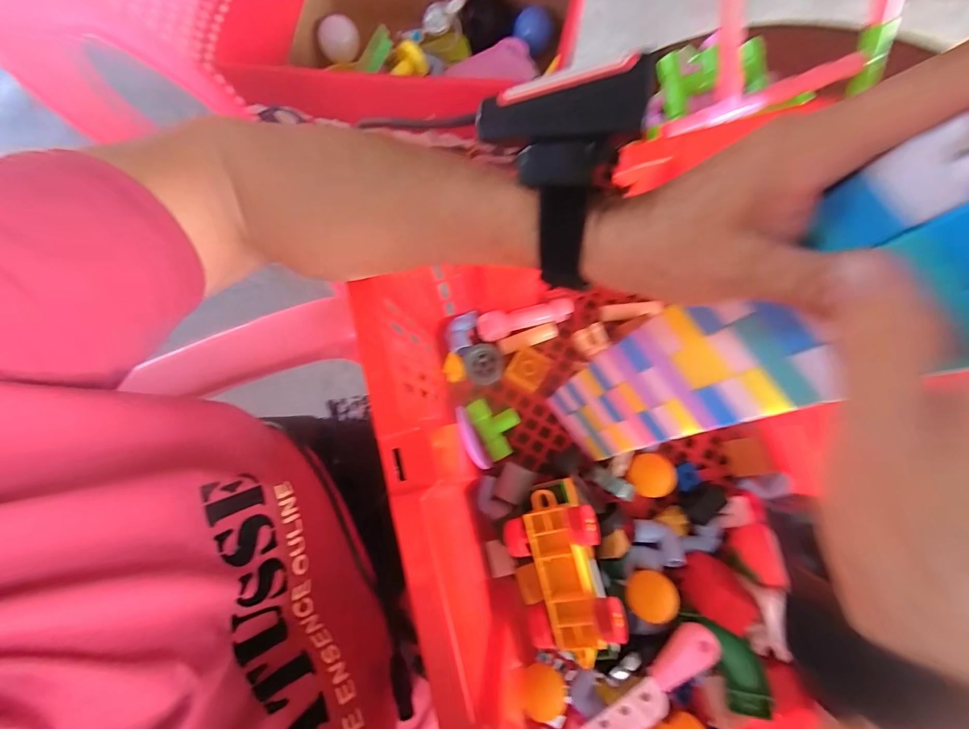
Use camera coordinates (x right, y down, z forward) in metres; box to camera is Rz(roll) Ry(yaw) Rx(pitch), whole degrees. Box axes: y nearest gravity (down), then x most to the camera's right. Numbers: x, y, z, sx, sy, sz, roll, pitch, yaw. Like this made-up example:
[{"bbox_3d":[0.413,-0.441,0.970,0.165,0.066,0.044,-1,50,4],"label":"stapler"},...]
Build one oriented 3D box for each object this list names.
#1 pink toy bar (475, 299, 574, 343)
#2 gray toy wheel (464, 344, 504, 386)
[{"bbox_3d":[0.039,-0.044,0.392,0.092,0.016,0.023,-14,79,-4],"label":"pink toy bar"},{"bbox_3d":[0.000,0.001,0.391,0.037,0.010,0.037,0,78,-1],"label":"gray toy wheel"}]

